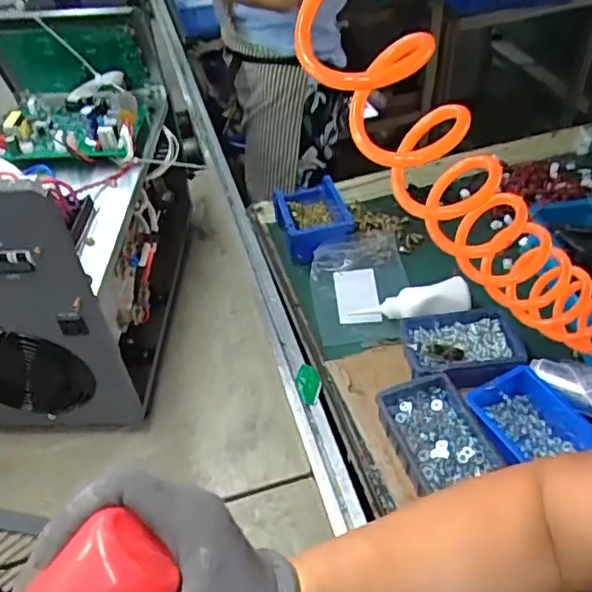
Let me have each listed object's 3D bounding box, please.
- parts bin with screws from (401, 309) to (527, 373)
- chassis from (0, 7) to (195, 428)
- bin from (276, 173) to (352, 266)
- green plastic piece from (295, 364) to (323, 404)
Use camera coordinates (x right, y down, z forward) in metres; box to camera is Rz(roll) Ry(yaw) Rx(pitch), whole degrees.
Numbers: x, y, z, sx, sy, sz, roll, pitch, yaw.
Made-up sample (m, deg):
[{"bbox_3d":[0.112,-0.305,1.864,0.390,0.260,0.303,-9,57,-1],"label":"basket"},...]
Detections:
[{"bbox_3d":[0.212,0.069,0.765,0.144,0.052,0.095,-10,45,-2],"label":"parts bin with screws"},{"bbox_3d":[-0.305,-0.107,0.771,0.232,0.378,0.461,-3,45,5],"label":"chassis"},{"bbox_3d":[0.026,-0.122,0.970,0.105,0.083,0.165,-12,47,-7],"label":"bin"},{"bbox_3d":[0.017,0.119,0.799,0.032,0.011,0.061,-13,47,-8],"label":"green plastic piece"}]

